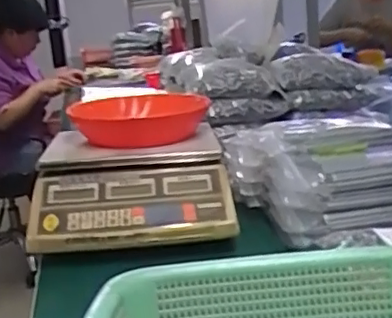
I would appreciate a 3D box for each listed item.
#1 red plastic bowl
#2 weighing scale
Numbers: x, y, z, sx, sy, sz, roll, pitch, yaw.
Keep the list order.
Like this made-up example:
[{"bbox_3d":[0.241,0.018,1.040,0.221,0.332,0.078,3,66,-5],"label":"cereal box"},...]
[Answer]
[{"bbox_3d":[-0.083,-0.062,0.930,0.207,0.060,0.207,-6,15,2],"label":"red plastic bowl"},{"bbox_3d":[-0.086,0.040,0.852,0.254,0.118,0.258,-7,15,-2],"label":"weighing scale"}]

